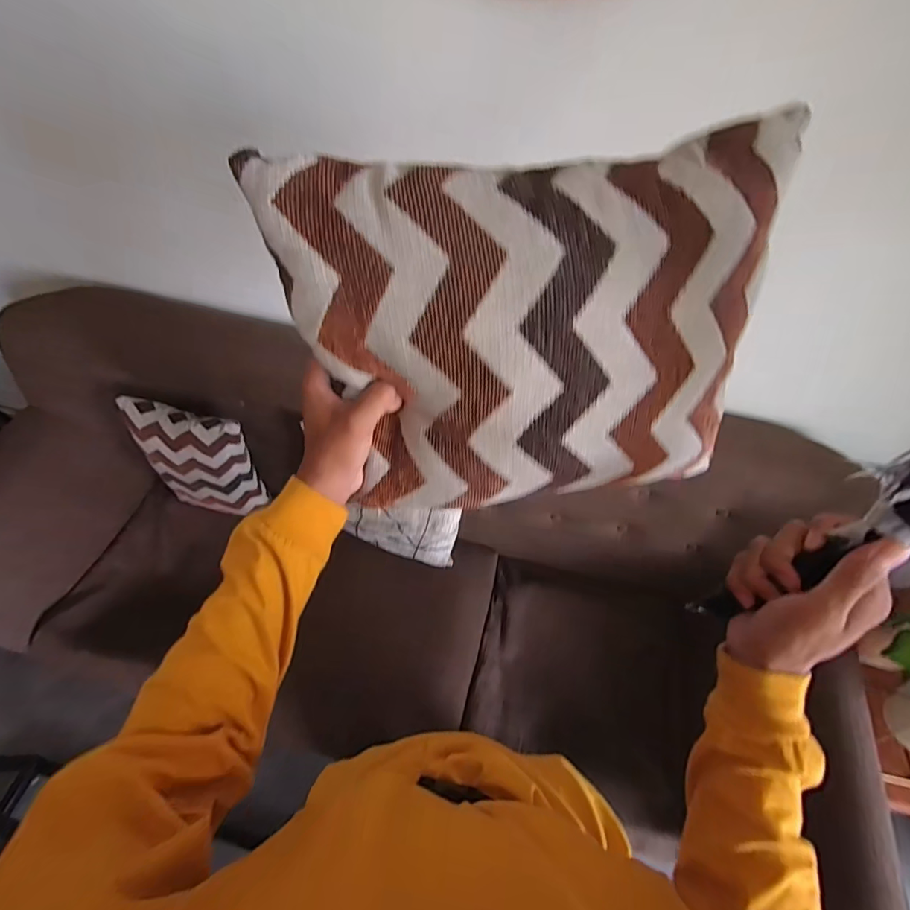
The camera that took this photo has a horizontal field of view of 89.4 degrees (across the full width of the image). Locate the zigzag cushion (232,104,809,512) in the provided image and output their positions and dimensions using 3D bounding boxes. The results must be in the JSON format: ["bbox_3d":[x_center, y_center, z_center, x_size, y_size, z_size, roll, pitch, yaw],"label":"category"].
[{"bbox_3d":[0.043,-0.070,0.341,0.327,0.257,0.100,3,37,7],"label":"zigzag cushion"}]

